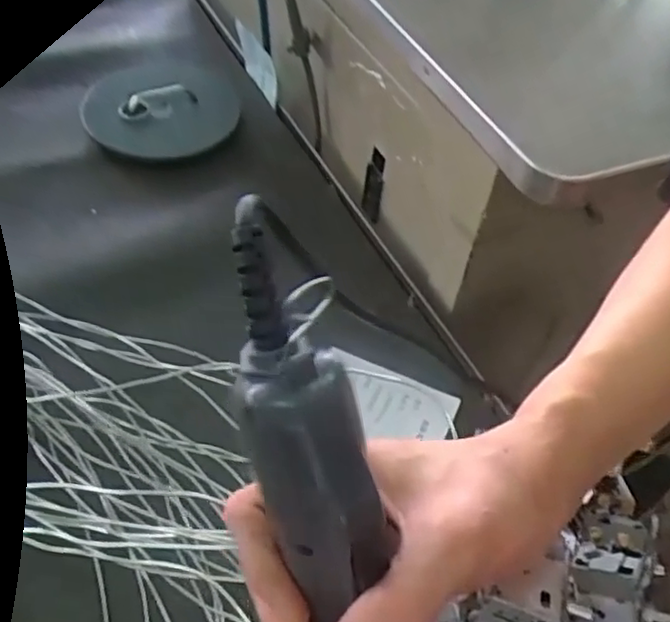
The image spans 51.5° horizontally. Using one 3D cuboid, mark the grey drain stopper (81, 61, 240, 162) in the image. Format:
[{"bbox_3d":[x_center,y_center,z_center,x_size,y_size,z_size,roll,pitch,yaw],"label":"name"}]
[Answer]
[{"bbox_3d":[-0.168,-0.199,0.684,0.130,0.035,0.129,17,49,10],"label":"grey drain stopper"}]

